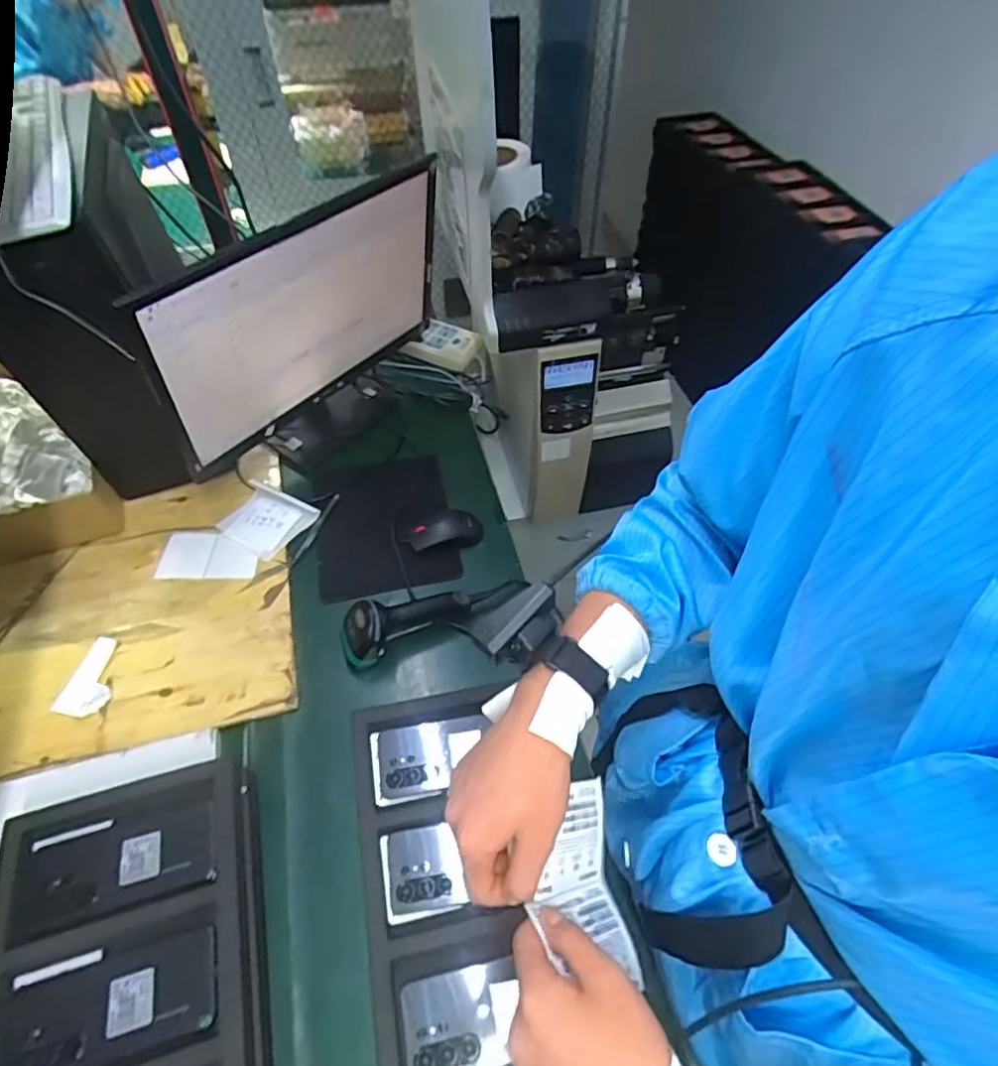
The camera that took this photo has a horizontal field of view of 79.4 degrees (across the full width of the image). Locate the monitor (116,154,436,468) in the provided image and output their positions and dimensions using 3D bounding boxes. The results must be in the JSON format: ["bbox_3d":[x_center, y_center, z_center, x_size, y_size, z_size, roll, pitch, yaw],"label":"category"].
[{"bbox_3d":[-0.290,-0.322,0.893,0.082,0.355,0.499,38,60,11],"label":"monitor"}]

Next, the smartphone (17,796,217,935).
[{"bbox_3d":[-0.369,0.319,0.588,0.171,0.006,0.083,-12,54,-10],"label":"smartphone"}]

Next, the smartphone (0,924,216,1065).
[{"bbox_3d":[-0.336,0.405,0.521,0.168,0.004,0.082,-12,54,-11],"label":"smartphone"}]

